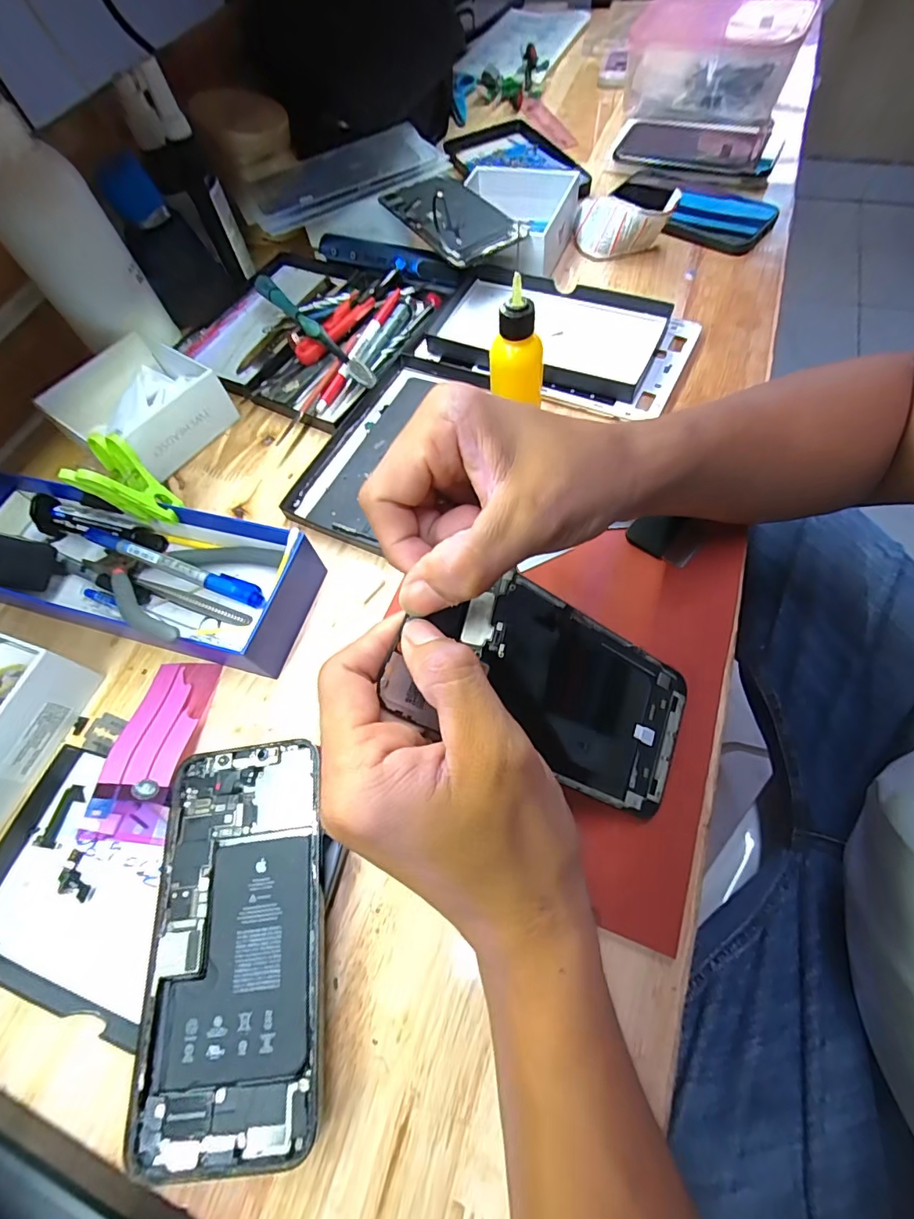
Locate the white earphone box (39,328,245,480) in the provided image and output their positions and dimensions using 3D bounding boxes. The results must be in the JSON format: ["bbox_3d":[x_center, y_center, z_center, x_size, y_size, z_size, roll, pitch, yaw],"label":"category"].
[{"bbox_3d":[-0.255,-0.163,0.385,0.111,0.040,0.104,32,70,19],"label":"white earphone box"}]

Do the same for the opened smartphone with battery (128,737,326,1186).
[{"bbox_3d":[-0.100,0.144,0.221,0.079,0.005,0.159,-10,63,2],"label":"opened smartphone with battery"}]

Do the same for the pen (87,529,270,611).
[{"bbox_3d":[-0.185,-0.027,0.318,0.124,0.013,0.014,20,65,2],"label":"pen"}]

